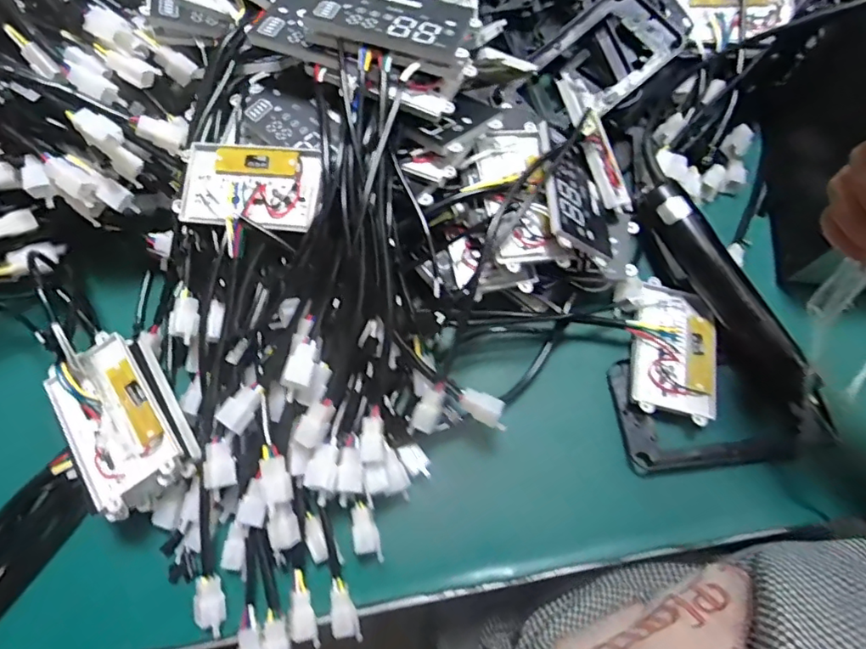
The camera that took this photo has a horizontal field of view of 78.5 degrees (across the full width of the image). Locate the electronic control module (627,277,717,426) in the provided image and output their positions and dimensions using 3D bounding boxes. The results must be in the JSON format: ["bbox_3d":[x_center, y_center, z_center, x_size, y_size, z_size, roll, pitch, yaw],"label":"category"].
[{"bbox_3d":[0.191,0.019,0.424,0.065,0.023,0.114,8,71,5],"label":"electronic control module"}]

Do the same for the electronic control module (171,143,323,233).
[{"bbox_3d":[-0.136,-0.102,0.390,0.106,0.009,0.063,6,83,12],"label":"electronic control module"}]

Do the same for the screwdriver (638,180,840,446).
[{"bbox_3d":[0.236,-0.015,0.415,0.036,0.032,0.226,-27,72,-7],"label":"screwdriver"}]

